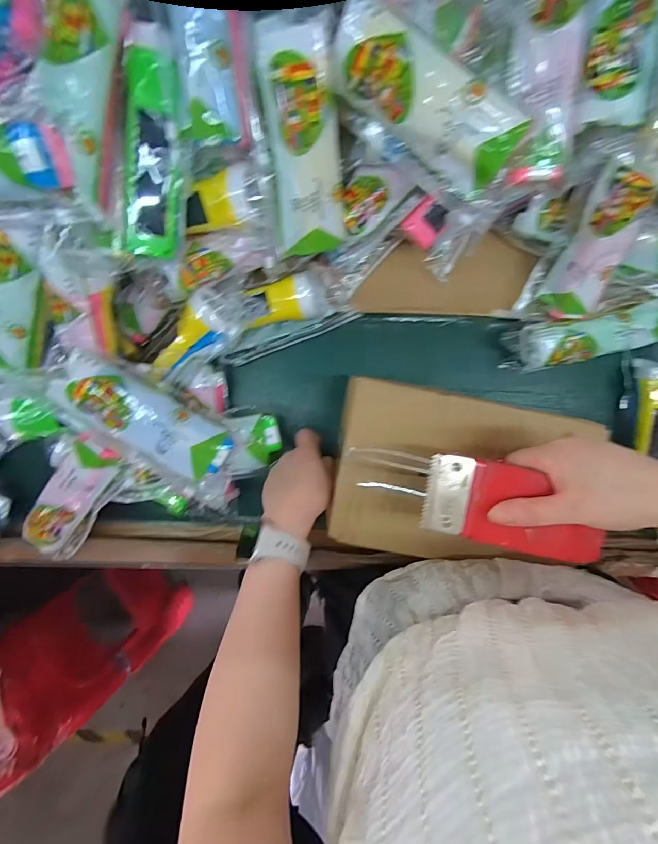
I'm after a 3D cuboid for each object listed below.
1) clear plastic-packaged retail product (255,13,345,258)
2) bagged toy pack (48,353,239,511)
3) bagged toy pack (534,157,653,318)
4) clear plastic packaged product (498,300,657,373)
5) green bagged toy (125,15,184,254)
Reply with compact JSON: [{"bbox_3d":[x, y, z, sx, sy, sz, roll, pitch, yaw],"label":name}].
[{"bbox_3d":[-0.021,-0.229,0.327,0.062,0.026,0.165,-5,136,0],"label":"clear plastic-packaged retail product"},{"bbox_3d":[-0.175,0.007,0.385,0.193,0.026,0.073,38,92,-19],"label":"bagged toy pack"},{"bbox_3d":[0.275,-0.179,0.395,0.056,0.158,0.038,-4,51,0],"label":"bagged toy pack"},{"bbox_3d":[0.312,-0.101,0.455,0.179,0.049,0.052,-10,93,0],"label":"clear plastic packaged product"},{"bbox_3d":[-0.143,-0.220,0.314,0.044,0.027,0.155,14,120,-1],"label":"green bagged toy"}]

